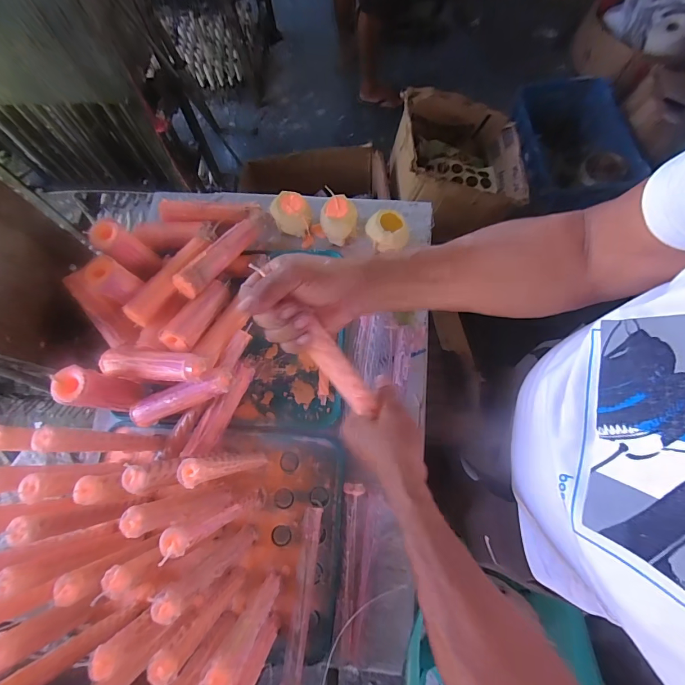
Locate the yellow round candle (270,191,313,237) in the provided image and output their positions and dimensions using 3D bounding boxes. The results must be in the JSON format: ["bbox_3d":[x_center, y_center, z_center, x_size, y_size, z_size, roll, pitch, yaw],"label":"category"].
[{"bbox_3d":[-0.103,-0.258,0.757,0.075,0.065,0.066,-20,74,-5],"label":"yellow round candle"}]

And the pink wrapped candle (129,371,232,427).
[{"bbox_3d":[-0.282,0.095,0.641,0.216,0.033,0.040,-21,72,19],"label":"pink wrapped candle"}]

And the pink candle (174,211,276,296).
[{"bbox_3d":[-0.220,-0.178,0.722,0.046,0.046,0.246,29,56,10],"label":"pink candle"}]

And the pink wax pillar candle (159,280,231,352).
[{"bbox_3d":[-0.254,-0.054,0.677,0.055,0.041,0.157,27,60,9],"label":"pink wax pillar candle"}]

